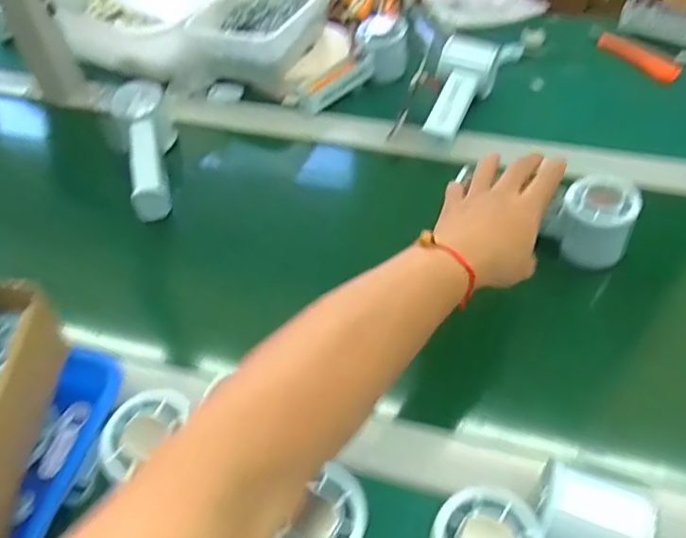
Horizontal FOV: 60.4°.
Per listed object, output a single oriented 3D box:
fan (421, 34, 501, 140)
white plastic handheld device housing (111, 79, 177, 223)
[{"bbox_3d":[0.126,-0.194,0.651,0.060,0.052,0.141,18,67,17],"label":"fan"},{"bbox_3d":[-0.201,-0.124,0.606,0.046,0.056,0.170,-10,63,-5],"label":"white plastic handheld device housing"}]

